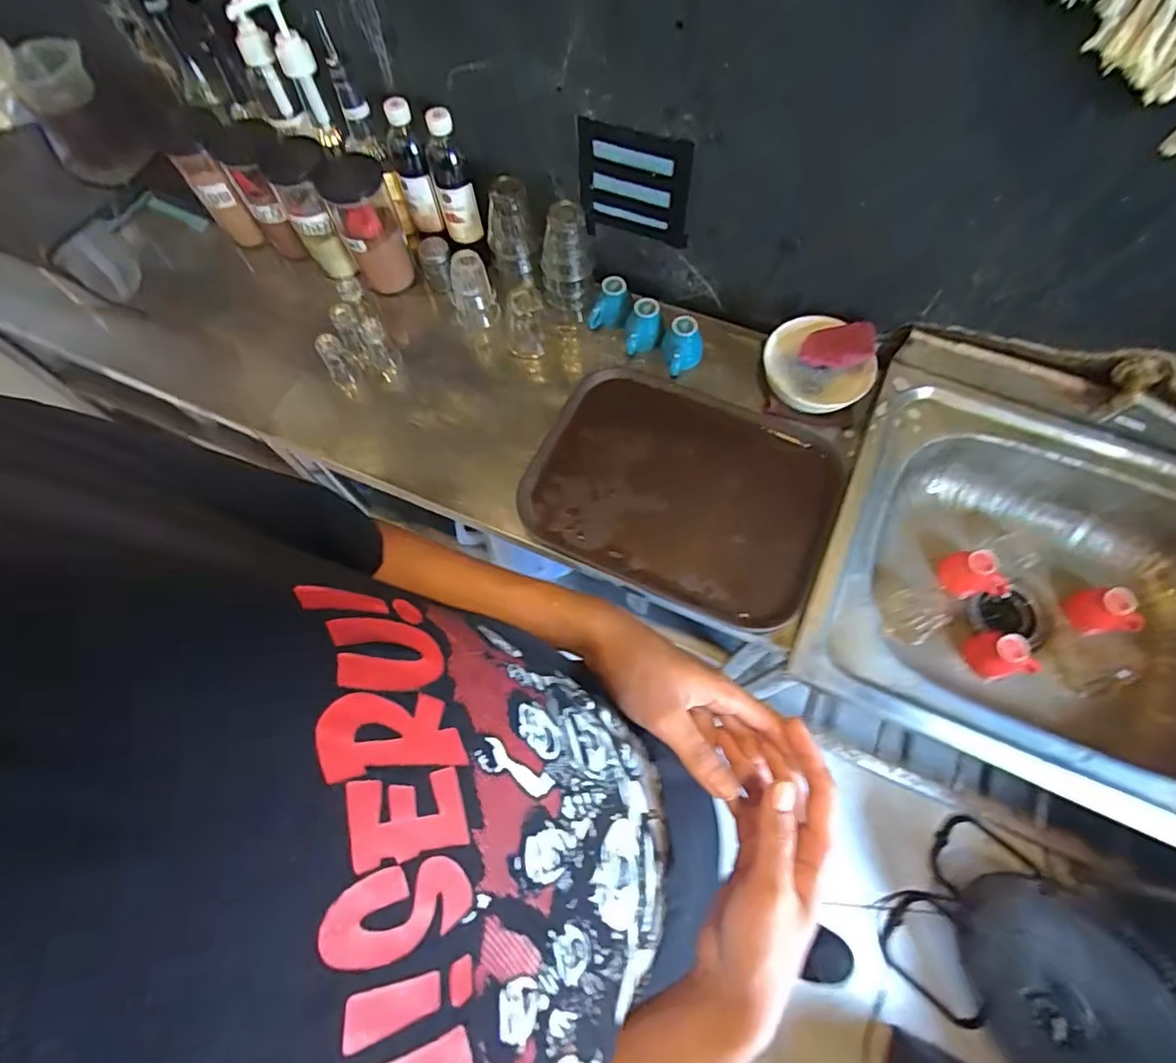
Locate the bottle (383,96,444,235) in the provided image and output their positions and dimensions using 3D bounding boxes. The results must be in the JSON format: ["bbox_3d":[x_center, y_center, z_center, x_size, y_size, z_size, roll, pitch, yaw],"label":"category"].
[{"bbox_3d":[-0.256,-0.525,0.852,0.052,0.173,0.054,-22,68,-7],"label":"bottle"}]

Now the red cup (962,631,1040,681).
[{"bbox_3d":[0.563,0.170,0.793,0.080,0.063,0.068,-19,68,-5],"label":"red cup"}]

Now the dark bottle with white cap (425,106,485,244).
[{"bbox_3d":[-0.200,-0.505,0.850,0.060,0.176,0.058,-15,68,-4],"label":"dark bottle with white cap"}]

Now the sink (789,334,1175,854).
[{"bbox_3d":[0.602,0.084,0.762,0.563,0.221,0.495,22,70,11],"label":"sink"}]

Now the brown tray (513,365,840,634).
[{"bbox_3d":[0.126,-0.067,0.798,0.392,0.030,0.312,22,70,11],"label":"brown tray"}]

